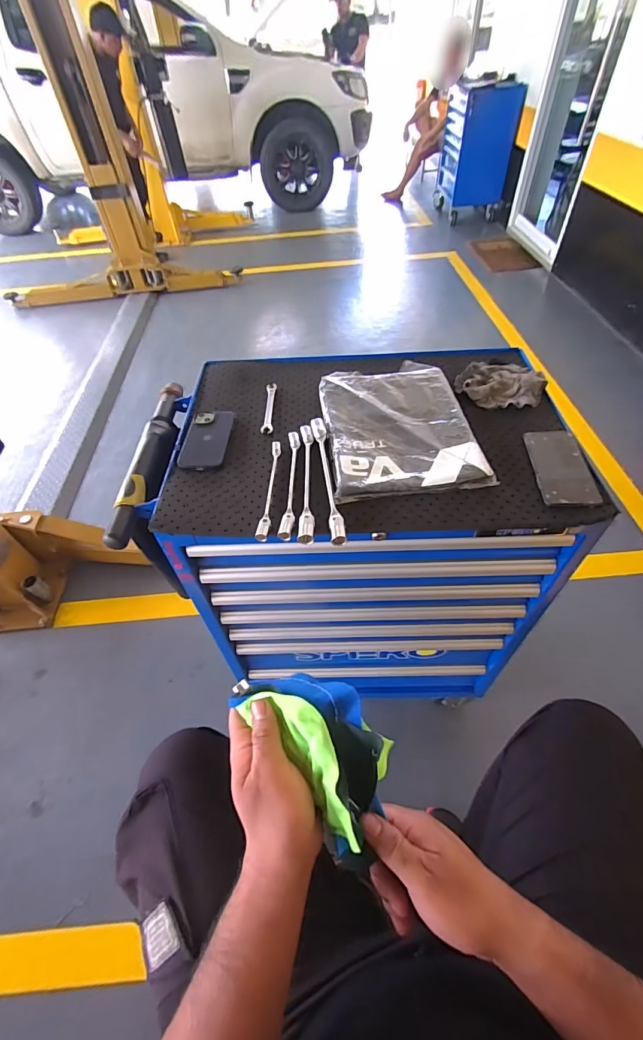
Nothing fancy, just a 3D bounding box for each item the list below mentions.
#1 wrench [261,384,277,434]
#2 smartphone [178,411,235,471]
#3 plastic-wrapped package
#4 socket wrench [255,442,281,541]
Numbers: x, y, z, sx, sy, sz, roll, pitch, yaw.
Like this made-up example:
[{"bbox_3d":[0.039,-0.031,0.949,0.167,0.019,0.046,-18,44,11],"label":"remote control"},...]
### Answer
[{"bbox_3d":[-0.098,-0.211,0.791,0.021,0.010,0.149,-2,50,1],"label":"wrench"},{"bbox_3d":[-0.201,-0.144,0.738,0.077,0.012,0.142,-1,50,2],"label":"smartphone"},{"bbox_3d":[0.127,-0.170,0.732,0.236,0.022,0.325,-5,50,-2],"label":"plastic-wrapped package"},{"bbox_3d":[-0.078,-0.054,0.658,0.018,0.013,0.208,1,50,3],"label":"socket wrench"}]

